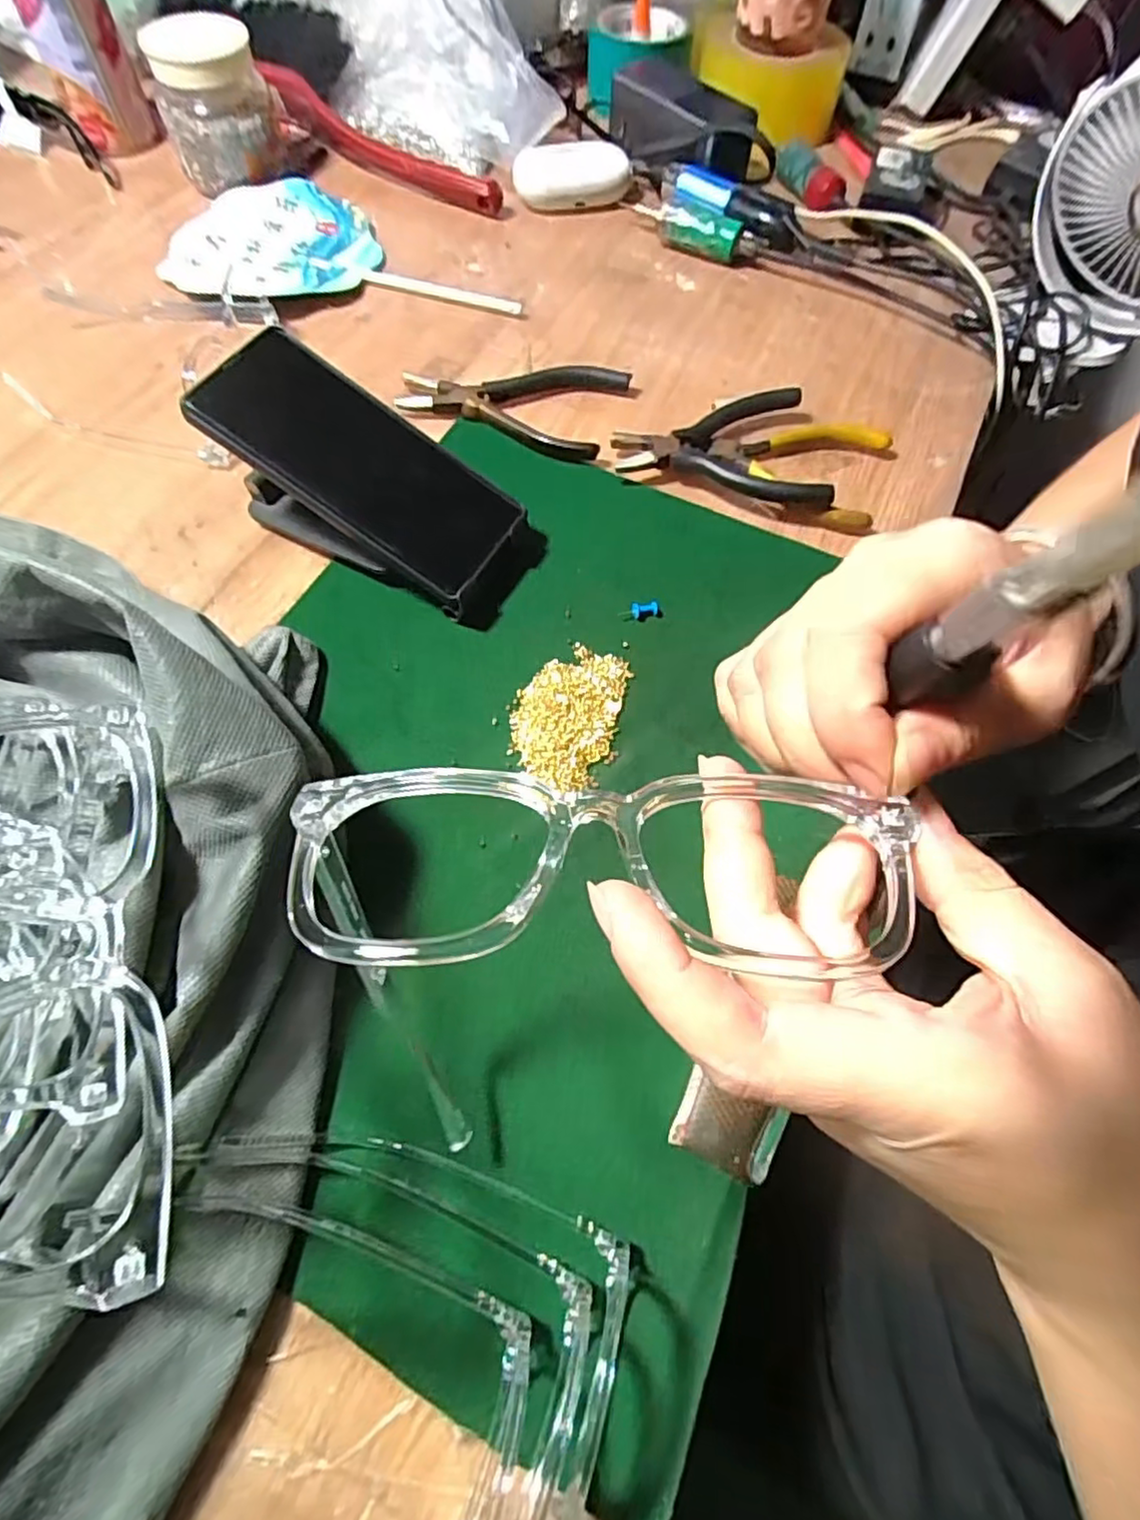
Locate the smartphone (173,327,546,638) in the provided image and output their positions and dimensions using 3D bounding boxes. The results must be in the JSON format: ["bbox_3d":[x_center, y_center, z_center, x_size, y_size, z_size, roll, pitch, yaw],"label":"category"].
[{"bbox_3d":[-0.109,-0.143,0.374,0.176,0.065,0.076,33,67,-8],"label":"smartphone"}]

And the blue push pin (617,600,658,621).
[{"bbox_3d":[0.037,-0.081,0.359,0.021,0.008,0.007,-6,65,-4],"label":"blue push pin"}]

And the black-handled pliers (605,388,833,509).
[{"bbox_3d":[0.089,-0.188,0.406,0.120,0.025,0.095,-2,64,-2],"label":"black-handled pliers"}]

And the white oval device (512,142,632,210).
[{"bbox_3d":[0.002,-0.472,0.542,0.092,0.034,0.045,-10,65,-6],"label":"white oval device"}]

